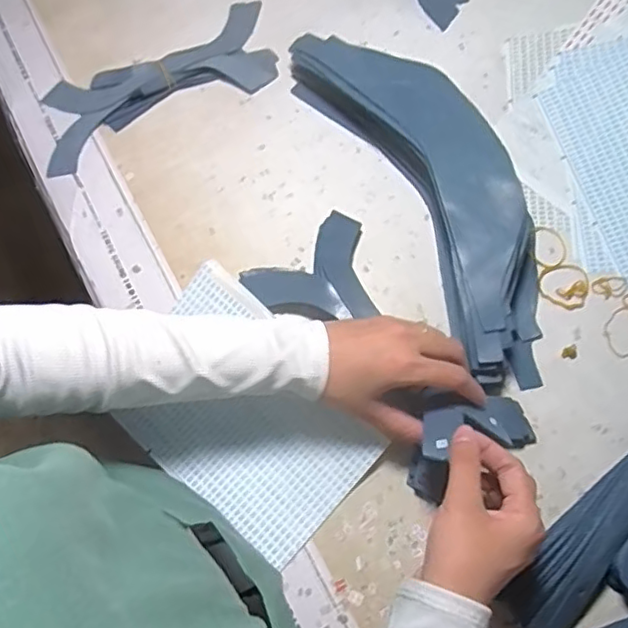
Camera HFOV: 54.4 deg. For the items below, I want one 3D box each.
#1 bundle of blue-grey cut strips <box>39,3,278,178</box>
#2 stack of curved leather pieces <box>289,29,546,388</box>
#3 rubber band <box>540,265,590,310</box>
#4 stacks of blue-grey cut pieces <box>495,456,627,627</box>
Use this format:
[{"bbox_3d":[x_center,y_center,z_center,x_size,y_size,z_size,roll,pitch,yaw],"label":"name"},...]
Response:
[{"bbox_3d":[-0.148,-0.218,0.576,0.237,0.015,0.092,-27,72,-7],"label":"bundle of blue-grey cut strips"},{"bbox_3d":[0.100,-0.110,0.515,0.109,0.058,0.356,-27,72,-7],"label":"stack of curved leather pieces"},{"bbox_3d":[0.211,-0.025,0.514,0.040,0.004,0.039,-1,71,2],"label":"rubber band"},{"bbox_3d":[0.206,0.152,0.440,0.045,0.027,0.183,37,76,13],"label":"stacks of blue-grey cut pieces"}]

